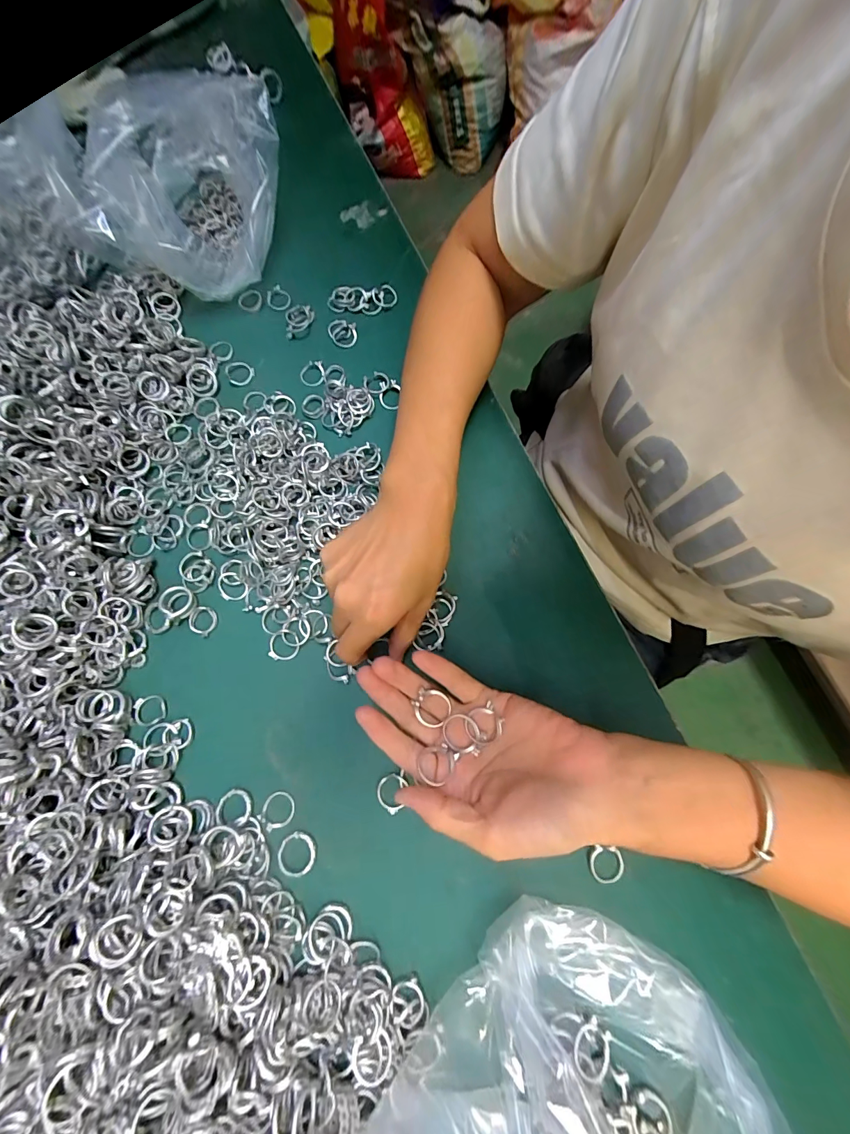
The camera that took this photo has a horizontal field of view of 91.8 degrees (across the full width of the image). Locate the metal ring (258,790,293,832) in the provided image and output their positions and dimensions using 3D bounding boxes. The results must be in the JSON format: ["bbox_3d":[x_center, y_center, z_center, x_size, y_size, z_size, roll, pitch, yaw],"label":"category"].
[{"bbox_3d":[-0.098,0.161,0.272,0.023,0.004,0.020,-38,76,-10],"label":"metal ring"}]

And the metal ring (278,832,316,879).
[{"bbox_3d":[-0.082,0.185,0.265,0.025,0.004,0.023,0,73,1],"label":"metal ring"}]

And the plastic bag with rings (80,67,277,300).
[{"bbox_3d":[-0.195,-0.315,0.352,0.115,0.106,0.138,17,74,6],"label":"plastic bag with rings"}]

